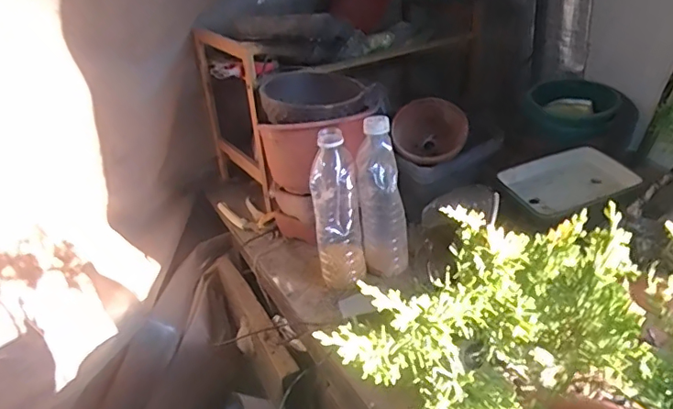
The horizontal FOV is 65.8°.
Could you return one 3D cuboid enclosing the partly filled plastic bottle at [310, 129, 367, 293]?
[{"bbox_3d":[0.001,0.005,0.653,0.054,0.197,0.057,-5,26,1],"label":"partly filled plastic bottle"}]

